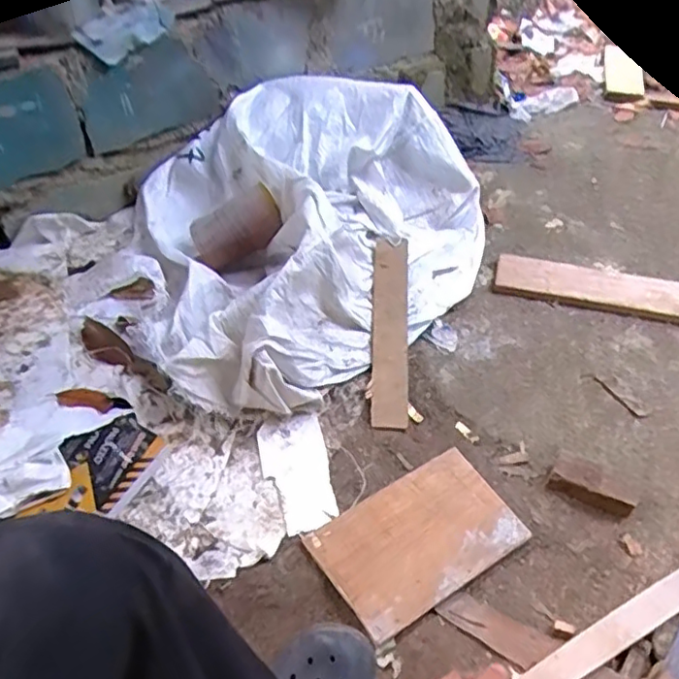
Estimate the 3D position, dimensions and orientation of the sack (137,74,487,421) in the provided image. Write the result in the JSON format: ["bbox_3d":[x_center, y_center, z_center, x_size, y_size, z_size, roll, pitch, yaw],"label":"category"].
[{"bbox_3d":[-0.108,-0.251,1.269,0.769,0.209,0.711,-33,53,-29],"label":"sack"}]

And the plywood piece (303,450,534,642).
[{"bbox_3d":[0.110,0.271,0.876,0.264,0.013,0.172,-26,50,-23],"label":"plywood piece"}]

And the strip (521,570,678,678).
[{"bbox_3d":[0.408,0.337,0.807,0.425,0.011,0.041,-22,40,-17],"label":"strip"}]

